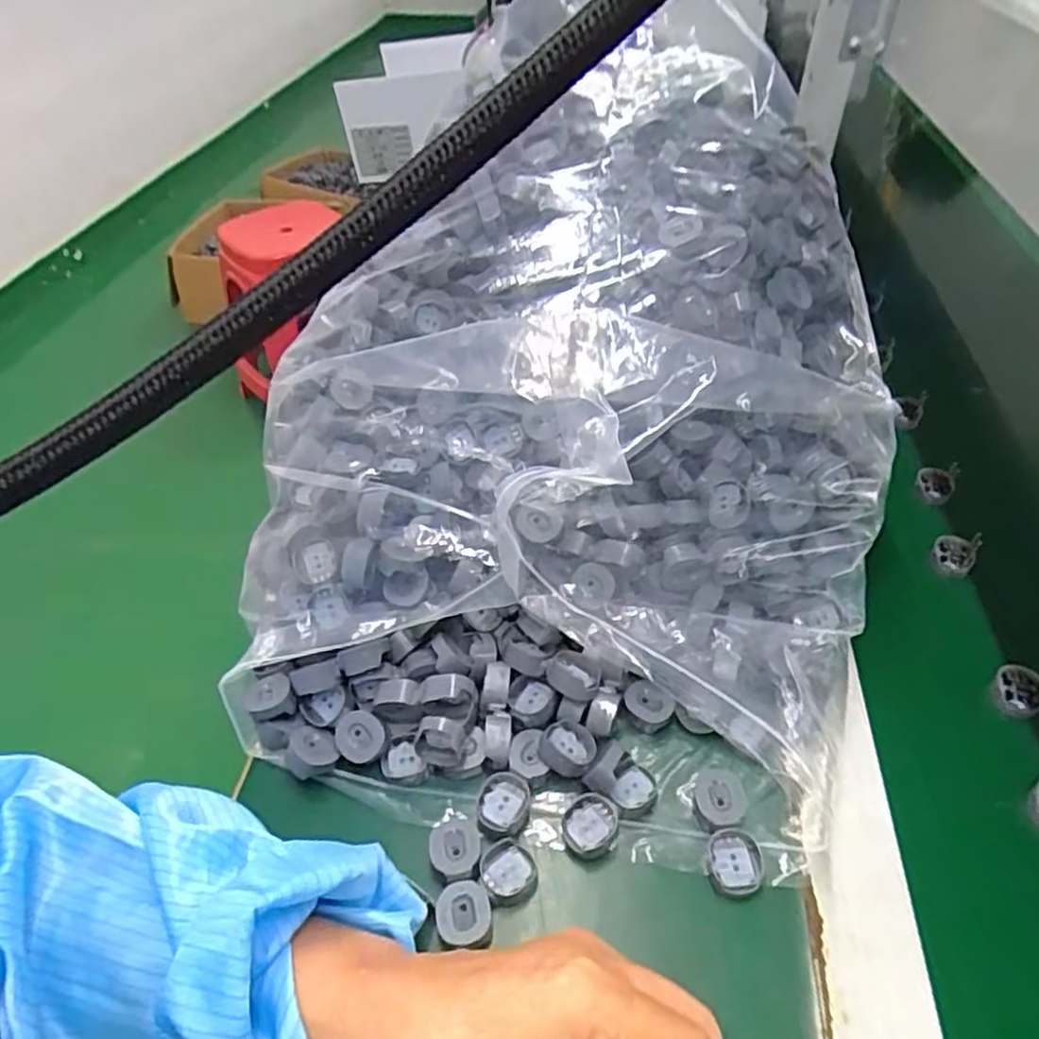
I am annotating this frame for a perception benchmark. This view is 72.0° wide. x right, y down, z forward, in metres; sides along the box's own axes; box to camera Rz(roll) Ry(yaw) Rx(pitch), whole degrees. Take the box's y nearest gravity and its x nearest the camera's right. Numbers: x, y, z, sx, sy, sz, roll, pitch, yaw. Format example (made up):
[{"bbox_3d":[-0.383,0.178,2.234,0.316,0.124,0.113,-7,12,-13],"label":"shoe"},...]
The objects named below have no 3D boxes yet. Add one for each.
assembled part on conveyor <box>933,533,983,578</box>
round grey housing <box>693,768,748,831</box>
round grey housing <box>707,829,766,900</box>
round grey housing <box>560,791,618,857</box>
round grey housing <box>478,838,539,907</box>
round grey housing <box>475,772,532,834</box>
[{"bbox_3d":[0.300,0.022,0.493,0.026,0.016,0.033,29,53,29],"label":"assembled part on conveyor"},{"bbox_3d":[0.103,0.145,0.369,0.026,0.013,0.030,-12,45,-9],"label":"round grey housing"},{"bbox_3d":[0.106,0.168,0.349,0.026,0.012,0.028,-2,45,2],"label":"round grey housing"},{"bbox_3d":[0.036,0.154,0.362,0.026,0.010,0.028,-2,45,2],"label":"round grey housing"},{"bbox_3d":[-0.005,0.172,0.350,0.027,0.011,0.028,-2,45,2],"label":"round grey housing"},{"bbox_3d":[-0.008,0.148,0.369,0.028,0.011,0.029,-2,45,2],"label":"round grey housing"}]

